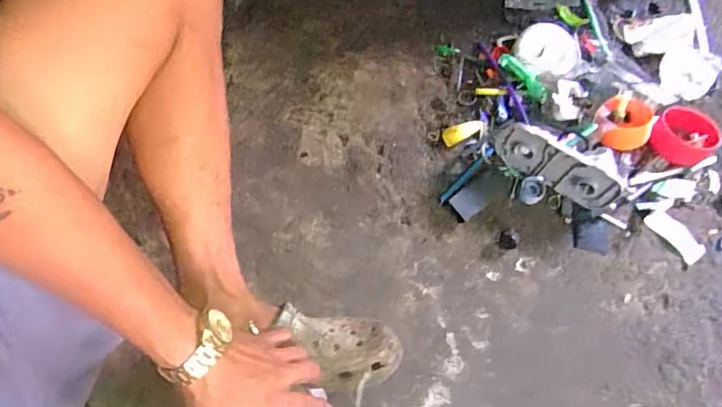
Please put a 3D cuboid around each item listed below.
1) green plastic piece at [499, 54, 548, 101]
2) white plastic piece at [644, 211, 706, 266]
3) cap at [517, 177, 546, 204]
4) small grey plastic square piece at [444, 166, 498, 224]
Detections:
[{"bbox_3d":[0.250,-0.191,0.812,0.023,0.028,0.094,-29,70,-16],"label":"green plastic piece"},{"bbox_3d":[0.443,0.045,0.749,0.033,0.012,0.087,-42,81,-4],"label":"white plastic piece"},{"bbox_3d":[0.245,-0.019,0.762,0.039,0.011,0.041,0,64,0],"label":"cap"},{"bbox_3d":[0.161,-0.012,0.753,0.085,0.021,0.040,-39,70,-17],"label":"small grey plastic square piece"}]

